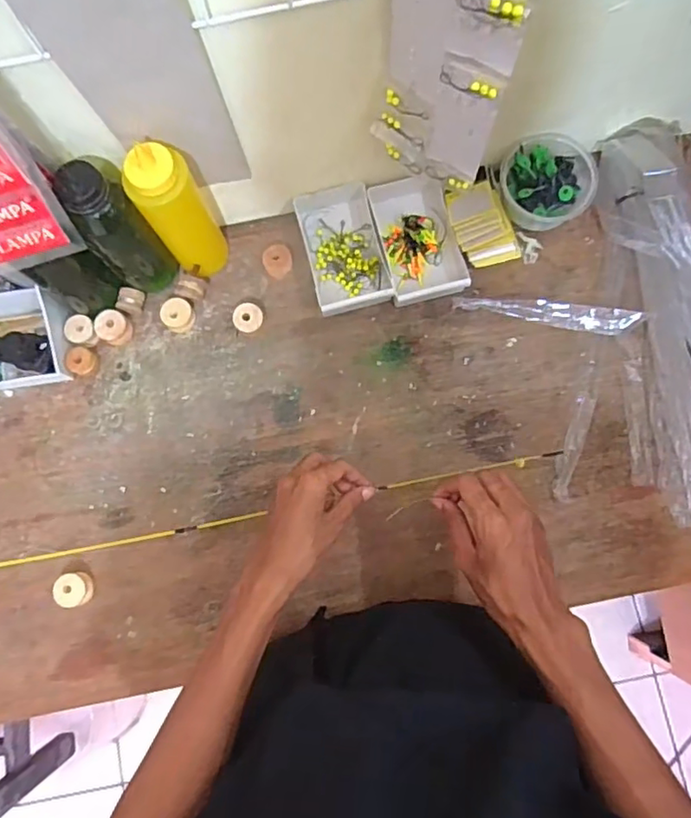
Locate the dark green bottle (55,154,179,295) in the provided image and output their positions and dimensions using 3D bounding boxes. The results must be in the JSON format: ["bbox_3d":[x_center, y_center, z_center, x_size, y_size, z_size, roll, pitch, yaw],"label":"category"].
[{"bbox_3d":[-0.225,-0.179,0.591,0.062,0.194,0.066,0,80,2],"label":"dark green bottle"}]

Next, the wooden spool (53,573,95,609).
[{"bbox_3d":[-0.290,0.193,0.619,0.039,0.026,0.035,-8,80,0],"label":"wooden spool"}]

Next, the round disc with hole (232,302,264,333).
[{"bbox_3d":[-0.109,-0.101,0.660,0.032,0.026,0.031,0,80,2],"label":"round disc with hole"}]

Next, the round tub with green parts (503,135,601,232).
[{"bbox_3d":[0.221,-0.247,0.656,0.104,0.055,0.092,-11,80,0],"label":"round tub with green parts"}]

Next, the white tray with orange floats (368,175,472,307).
[{"bbox_3d":[0.083,-0.199,0.667,0.085,0.031,0.153,-12,80,0],"label":"white tray with orange floats"}]

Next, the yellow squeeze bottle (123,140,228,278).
[{"bbox_3d":[-0.169,-0.200,0.594,0.059,0.193,0.059,0,80,2],"label":"yellow squeeze bottle"}]

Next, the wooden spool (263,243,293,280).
[{"bbox_3d":[-0.077,-0.171,0.673,0.032,0.020,0.037,-7,80,1],"label":"wooden spool"}]

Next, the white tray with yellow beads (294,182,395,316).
[{"bbox_3d":[-0.005,-0.184,0.667,0.088,0.034,0.157,-13,80,-1],"label":"white tray with yellow beads"}]

